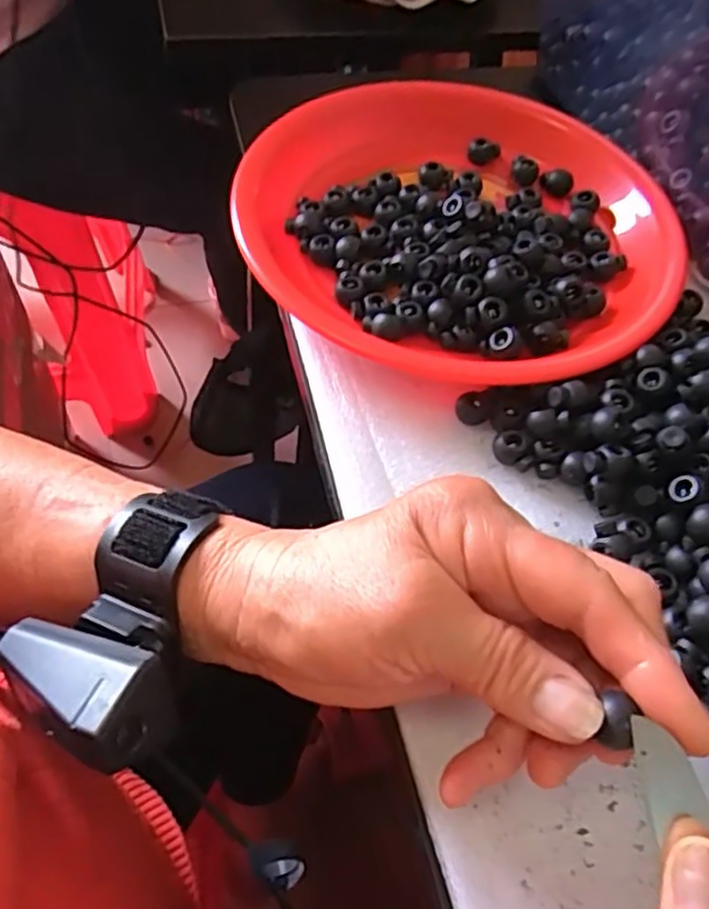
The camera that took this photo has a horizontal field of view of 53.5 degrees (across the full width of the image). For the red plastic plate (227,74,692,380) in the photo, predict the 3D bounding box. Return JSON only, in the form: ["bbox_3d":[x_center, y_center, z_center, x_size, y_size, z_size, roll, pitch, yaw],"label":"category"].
[{"bbox_3d":[0.057,-0.123,0.376,0.223,0.031,0.221,3,57,-5],"label":"red plastic plate"}]

